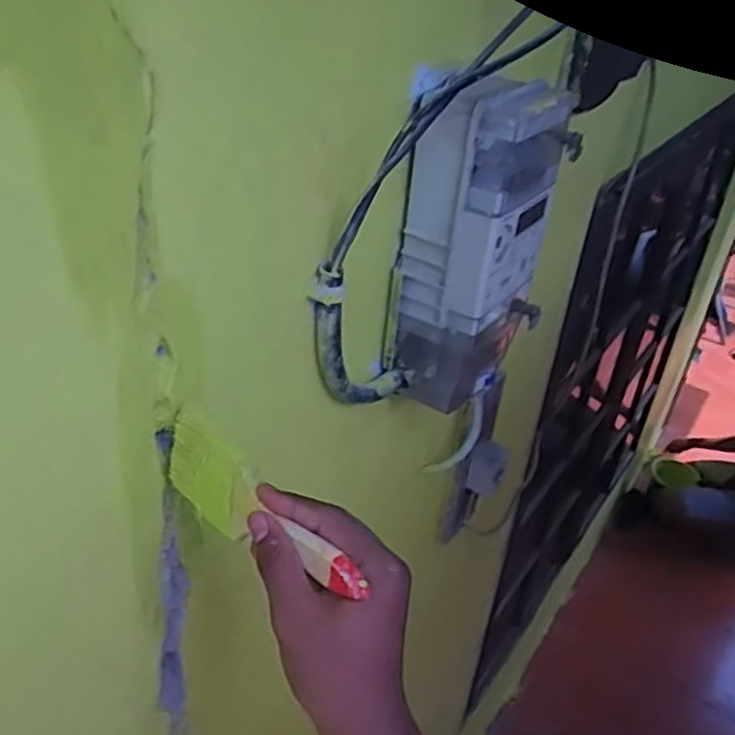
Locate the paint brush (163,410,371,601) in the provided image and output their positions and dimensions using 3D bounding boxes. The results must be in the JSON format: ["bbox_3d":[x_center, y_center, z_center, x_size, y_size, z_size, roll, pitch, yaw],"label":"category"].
[{"bbox_3d":[-0.067,0.086,0.430,0.172,0.056,0.009,28,23,35],"label":"paint brush"}]

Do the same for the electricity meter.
[{"bbox_3d":[0.105,-0.111,0.665,0.082,0.277,0.141,30,41,33],"label":"electricity meter"}]

